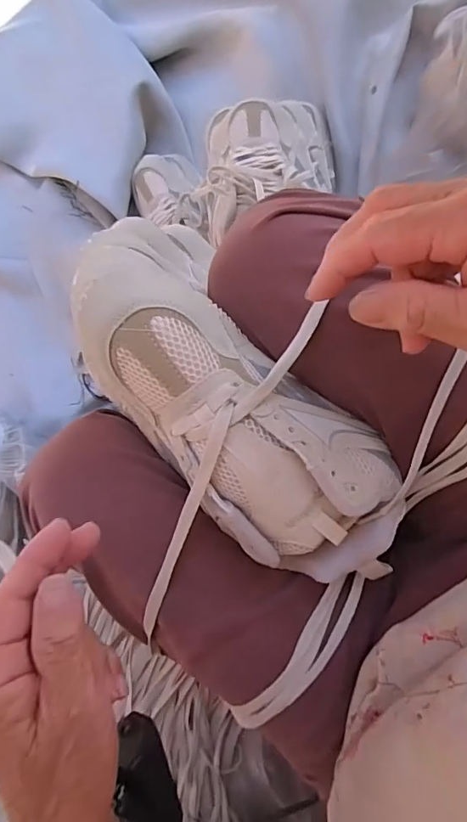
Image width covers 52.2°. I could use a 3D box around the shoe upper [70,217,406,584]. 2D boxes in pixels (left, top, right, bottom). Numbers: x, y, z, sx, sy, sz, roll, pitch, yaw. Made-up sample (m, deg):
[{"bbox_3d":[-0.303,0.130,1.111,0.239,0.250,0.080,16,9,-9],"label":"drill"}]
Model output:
[{"bbox_3d":[0.006,0.006,0.290,0.095,0.072,0.239,-41,96,7],"label":"shoe upper"}]

